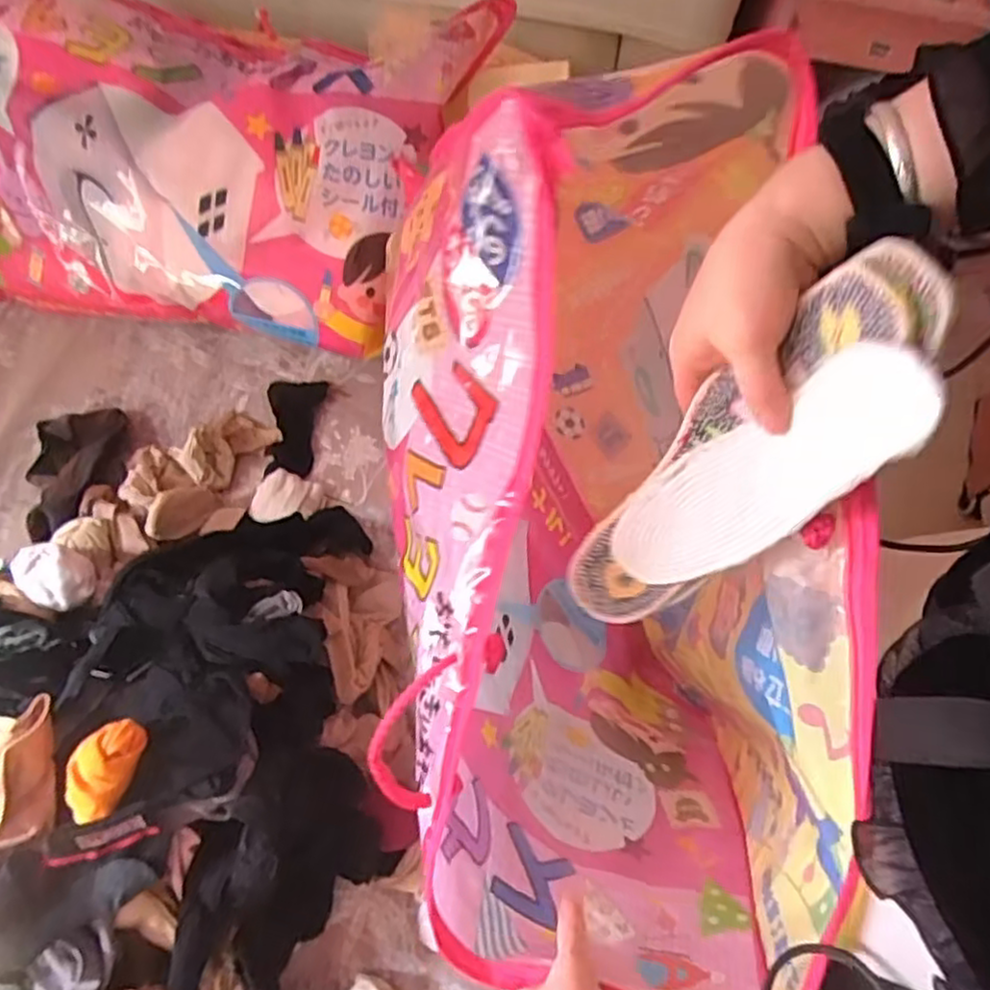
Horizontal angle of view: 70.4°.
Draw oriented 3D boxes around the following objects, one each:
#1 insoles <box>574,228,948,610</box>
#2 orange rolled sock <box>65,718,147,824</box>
[{"bbox_3d":[0.136,-0.015,0.384,0.047,0.253,0.085,-19,65,-44],"label":"insoles"},{"bbox_3d":[-0.300,0.211,0.537,0.046,0.034,0.076,17,66,4],"label":"orange rolled sock"}]

